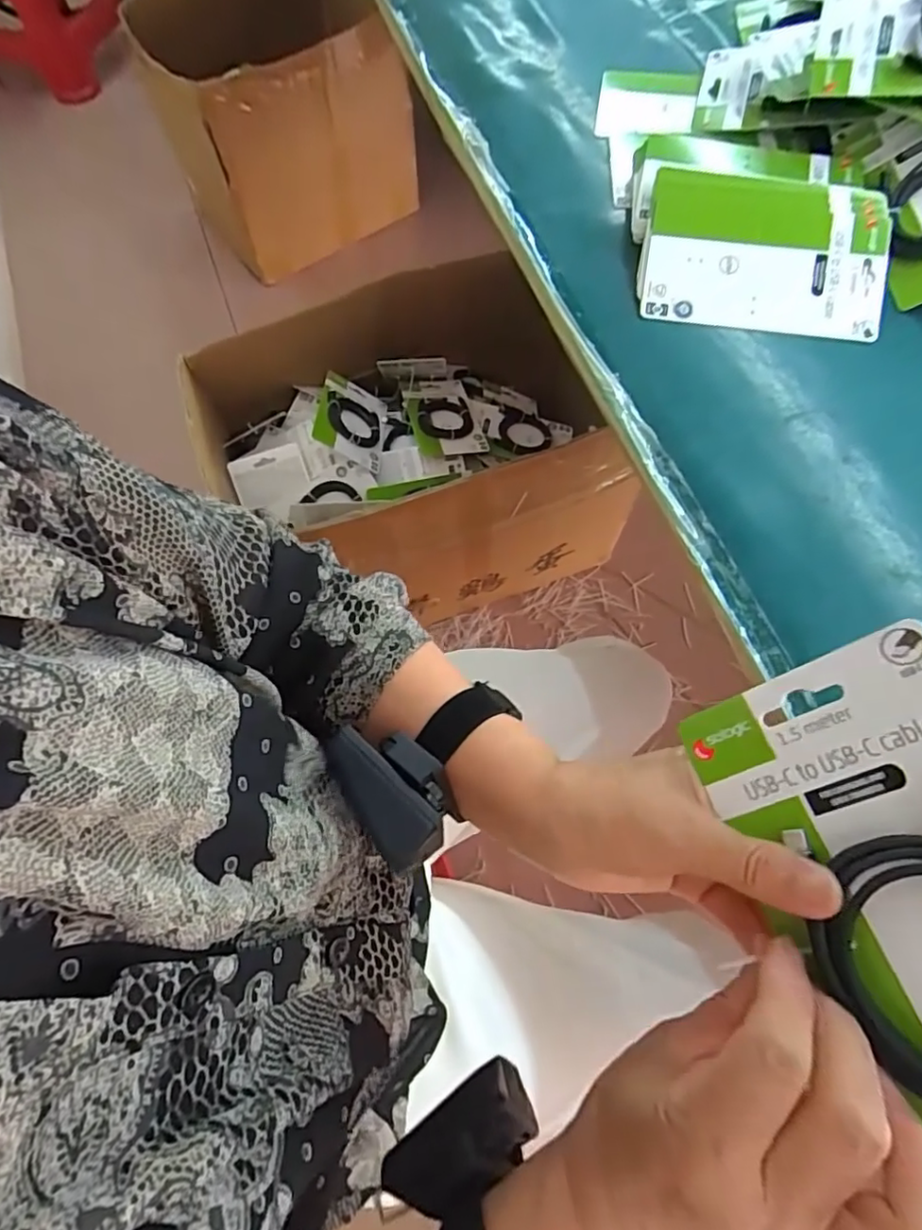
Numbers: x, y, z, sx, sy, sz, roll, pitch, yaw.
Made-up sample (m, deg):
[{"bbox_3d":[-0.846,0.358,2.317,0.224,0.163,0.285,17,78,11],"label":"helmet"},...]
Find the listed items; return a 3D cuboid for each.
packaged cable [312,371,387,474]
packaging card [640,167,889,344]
[{"bbox_3d":[-0.157,-0.284,0.866,0.100,0.026,0.175,24,45,-28],"label":"packaged cable"},{"bbox_3d":[0.246,-0.299,0.490,0.188,0.033,0.142,7,68,4],"label":"packaging card"}]

